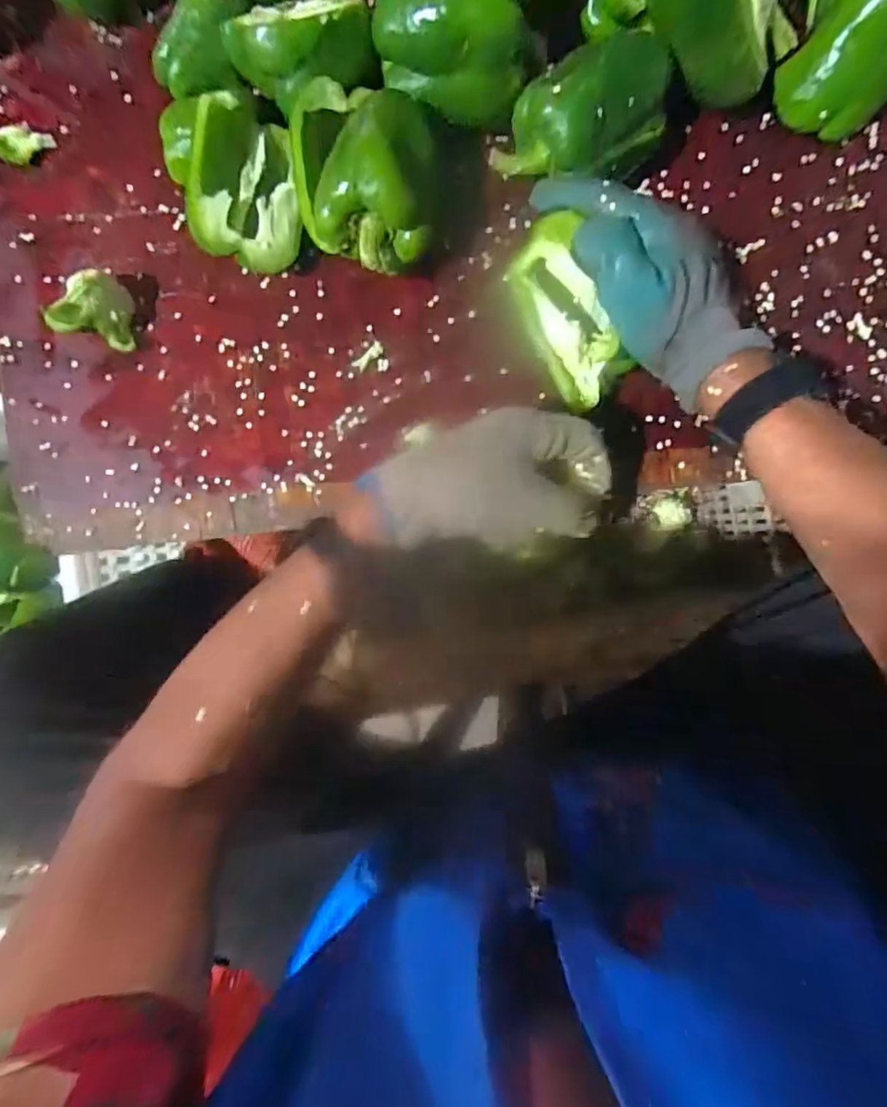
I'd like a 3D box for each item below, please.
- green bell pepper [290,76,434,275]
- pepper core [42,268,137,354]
[{"bbox_3d":[-0.051,-0.246,0.356,0.092,0.071,0.110,5,93,4],"label":"green bell pepper"},{"bbox_3d":[-0.248,-0.175,0.383,0.047,0.039,0.046,13,93,4],"label":"pepper core"}]

